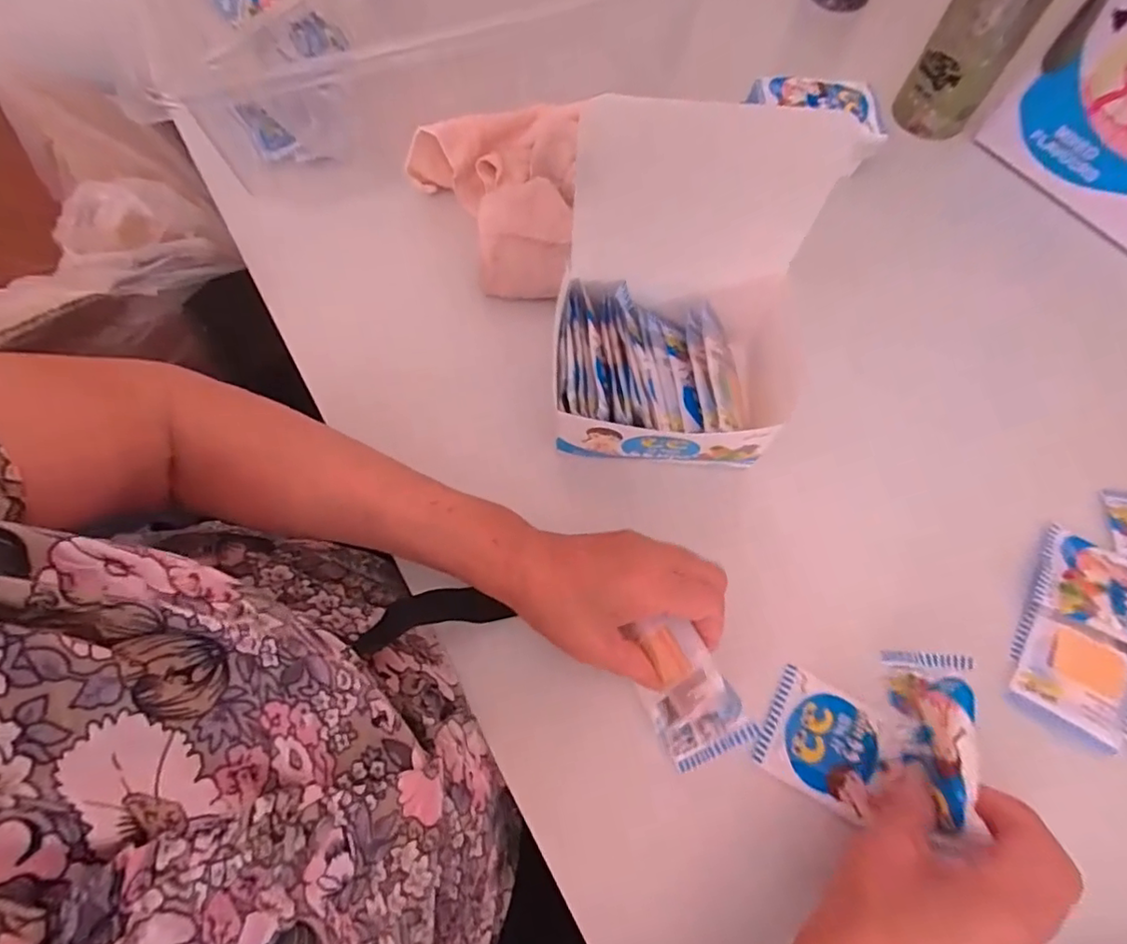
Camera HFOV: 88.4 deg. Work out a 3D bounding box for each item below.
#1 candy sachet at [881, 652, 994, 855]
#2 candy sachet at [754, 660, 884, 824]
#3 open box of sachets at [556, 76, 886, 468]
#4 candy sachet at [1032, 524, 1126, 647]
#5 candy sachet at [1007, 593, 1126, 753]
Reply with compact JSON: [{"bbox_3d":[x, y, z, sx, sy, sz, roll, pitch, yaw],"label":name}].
[{"bbox_3d":[0.199,0.144,0.312,0.012,0.059,0.090,6,69,1],"label":"candy sachet"},{"bbox_3d":[0.157,0.162,0.349,0.067,0.008,0.063,29,71,9],"label":"candy sachet"},{"bbox_3d":[0.071,-0.093,0.345,0.143,0.174,0.123,4,69,0],"label":"open box of sachets"},{"bbox_3d":[0.367,0.083,0.372,0.105,0.015,0.066,27,70,8],"label":"candy sachet"},{"bbox_3d":[0.319,0.127,0.363,0.063,0.015,0.062,31,71,10],"label":"candy sachet"}]

